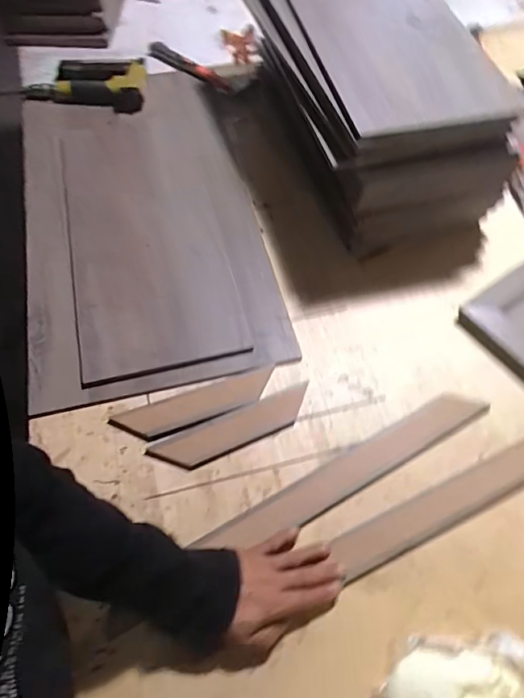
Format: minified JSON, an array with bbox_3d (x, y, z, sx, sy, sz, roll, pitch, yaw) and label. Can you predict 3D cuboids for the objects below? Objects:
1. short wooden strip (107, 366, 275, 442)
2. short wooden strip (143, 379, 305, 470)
[{"bbox_3d":[-0.085,0.076,0.650,0.212,0.007,0.050,-18,61,-10],"label":"short wooden strip"},{"bbox_3d":[-0.034,0.105,0.635,0.214,0.008,0.049,-22,62,-12],"label":"short wooden strip"}]

